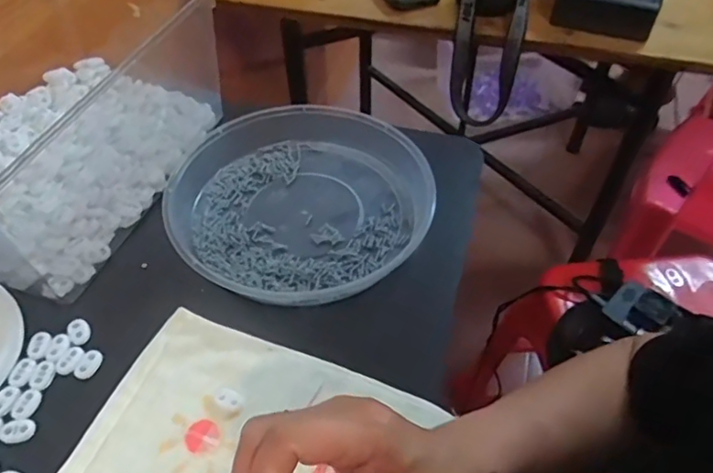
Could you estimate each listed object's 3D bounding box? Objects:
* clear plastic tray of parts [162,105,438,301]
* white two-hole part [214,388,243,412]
[{"bbox_3d":[-0.048,-0.039,0.504,0.228,0.029,0.205,4,49,1],"label":"clear plastic tray of parts"},{"bbox_3d":[-0.090,0.114,0.389,0.022,0.004,0.014,24,52,18],"label":"white two-hole part"}]

